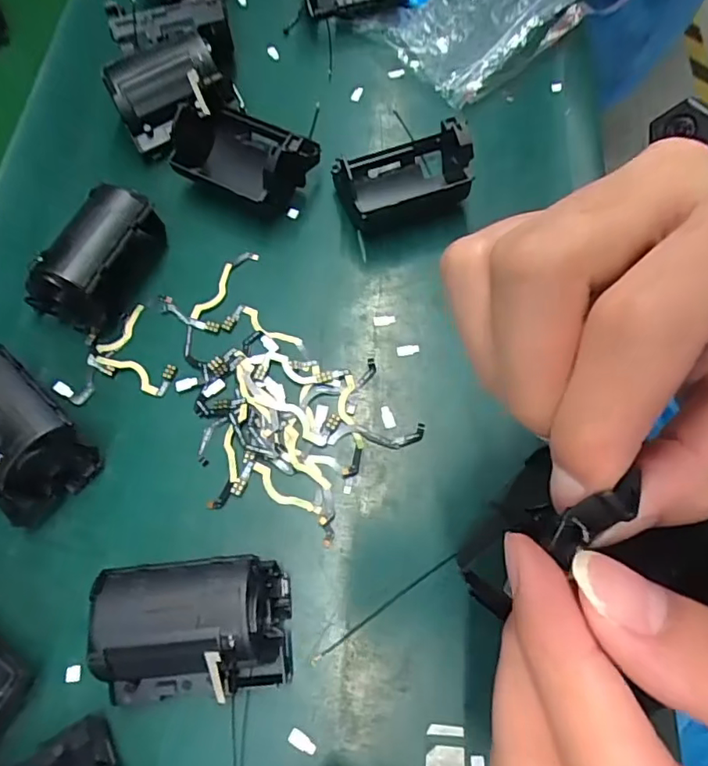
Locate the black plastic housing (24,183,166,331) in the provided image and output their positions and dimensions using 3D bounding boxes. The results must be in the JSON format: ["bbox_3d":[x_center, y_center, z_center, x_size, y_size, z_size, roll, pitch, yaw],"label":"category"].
[{"bbox_3d":[-0.132,-0.064,0.289,0.032,0.042,0.073,20,69,12],"label":"black plastic housing"}]

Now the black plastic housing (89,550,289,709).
[{"bbox_3d":[-0.063,0.095,0.221,0.070,0.041,0.045,-5,67,0],"label":"black plastic housing"}]

